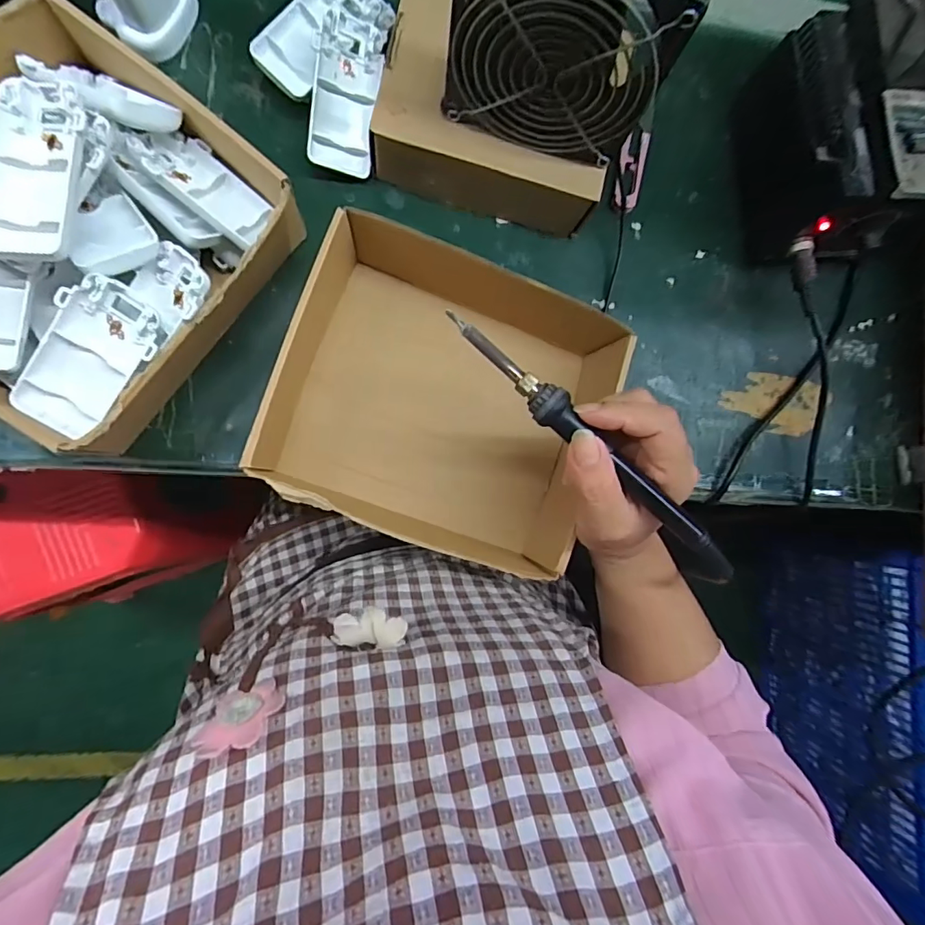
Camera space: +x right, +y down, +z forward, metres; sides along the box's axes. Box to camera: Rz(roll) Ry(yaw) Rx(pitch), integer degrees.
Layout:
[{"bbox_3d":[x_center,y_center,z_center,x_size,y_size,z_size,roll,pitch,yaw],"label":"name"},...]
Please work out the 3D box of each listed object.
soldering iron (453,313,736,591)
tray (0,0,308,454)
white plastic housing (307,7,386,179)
[{"bbox_3d":[0.073,-0.006,0.276,0.213,0.026,0.021,44,85,-2],"label":"soldering iron"},{"bbox_3d":[-0.235,-0.138,0.306,0.199,0.090,0.211,38,83,-6],"label":"tray"},{"bbox_3d":[-0.083,-0.261,0.355,0.045,0.014,0.099,5,97,-28],"label":"white plastic housing"}]

